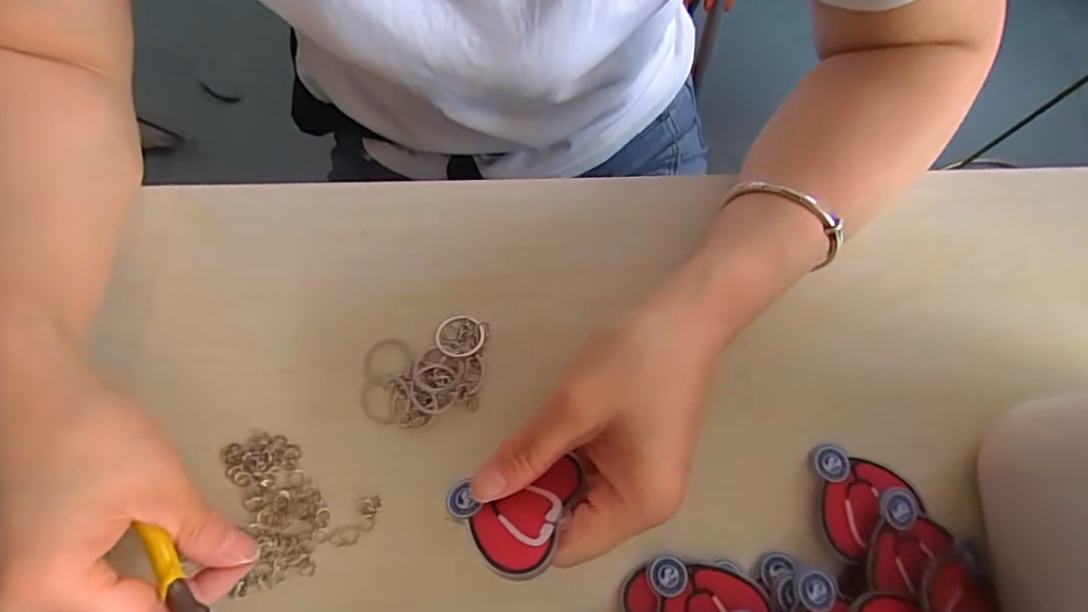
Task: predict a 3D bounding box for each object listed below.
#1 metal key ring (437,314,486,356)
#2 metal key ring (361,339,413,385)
[{"bbox_3d":[-0.043,0.015,0.288,0.025,0.004,0.022,-1,75,-1],"label":"metal key ring"},{"bbox_3d":[-0.080,0.029,0.287,0.025,0.006,0.024,0,75,0],"label":"metal key ring"}]

